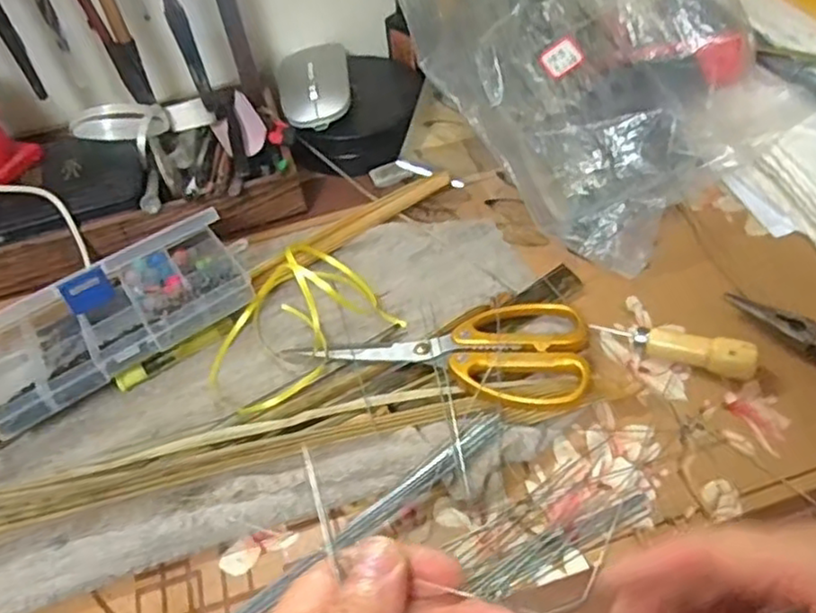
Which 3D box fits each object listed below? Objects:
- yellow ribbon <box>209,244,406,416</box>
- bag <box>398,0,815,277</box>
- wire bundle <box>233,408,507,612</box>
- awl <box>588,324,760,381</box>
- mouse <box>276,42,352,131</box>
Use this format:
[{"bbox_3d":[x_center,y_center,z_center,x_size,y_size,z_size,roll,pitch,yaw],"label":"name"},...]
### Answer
[{"bbox_3d":[-0.079,0.002,0.433,0.123,0.046,0.098,-33,56,-19],"label":"yellow ribbon"},{"bbox_3d":[0.132,-0.176,0.497,0.187,0.128,0.243,-34,56,-20],"label":"bag"},{"bbox_3d":[-0.068,0.140,0.335,0.299,0.015,0.013,-32,54,-20],"label":"wire bundle"},{"bbox_3d":[0.160,0.022,0.411,0.091,0.017,0.019,14,54,29],"label":"awl"},{"bbox_3d":[-0.074,-0.176,0.546,0.058,0.021,0.089,-10,54,-6],"label":"mouse"}]

